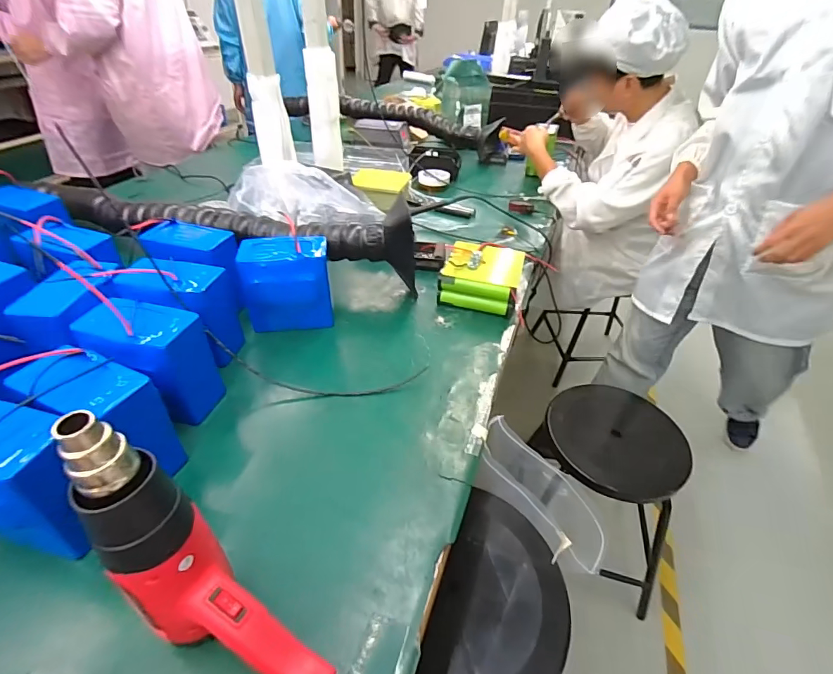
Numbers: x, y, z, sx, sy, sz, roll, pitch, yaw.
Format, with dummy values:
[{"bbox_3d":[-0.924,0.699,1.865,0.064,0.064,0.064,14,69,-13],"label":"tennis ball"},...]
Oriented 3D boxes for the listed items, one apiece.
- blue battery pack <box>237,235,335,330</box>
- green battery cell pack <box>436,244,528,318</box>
[{"bbox_3d":[-0.222,-0.091,0.755,0.141,0.144,0.078,-6,40,-12],"label":"blue battery pack"},{"bbox_3d":[0.129,-0.121,0.858,0.145,0.073,0.144,14,40,12],"label":"green battery cell pack"}]

